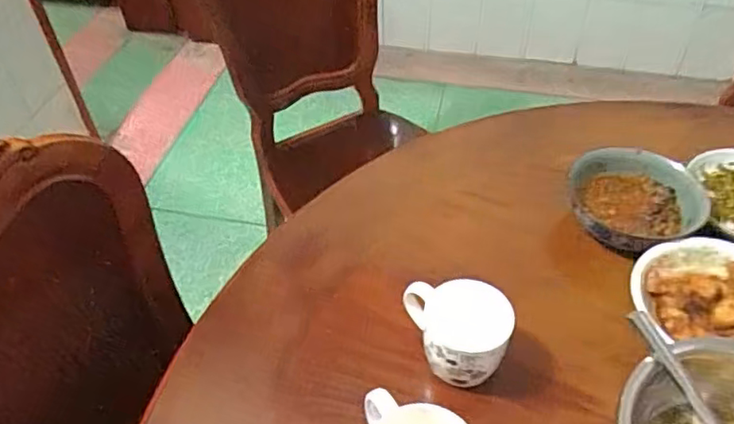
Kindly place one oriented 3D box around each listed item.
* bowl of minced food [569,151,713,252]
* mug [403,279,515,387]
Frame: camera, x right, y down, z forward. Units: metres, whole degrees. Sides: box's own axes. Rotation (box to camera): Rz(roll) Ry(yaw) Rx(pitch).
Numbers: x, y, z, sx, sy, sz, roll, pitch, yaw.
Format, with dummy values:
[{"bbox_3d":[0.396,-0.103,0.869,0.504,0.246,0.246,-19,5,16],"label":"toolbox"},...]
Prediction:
[{"bbox_3d":[0.333,-0.010,0.747,0.161,0.063,0.152,0,47,0],"label":"bowl of minced food"},{"bbox_3d":[0.086,0.124,0.585,0.097,0.089,0.076,4,47,4],"label":"mug"}]

